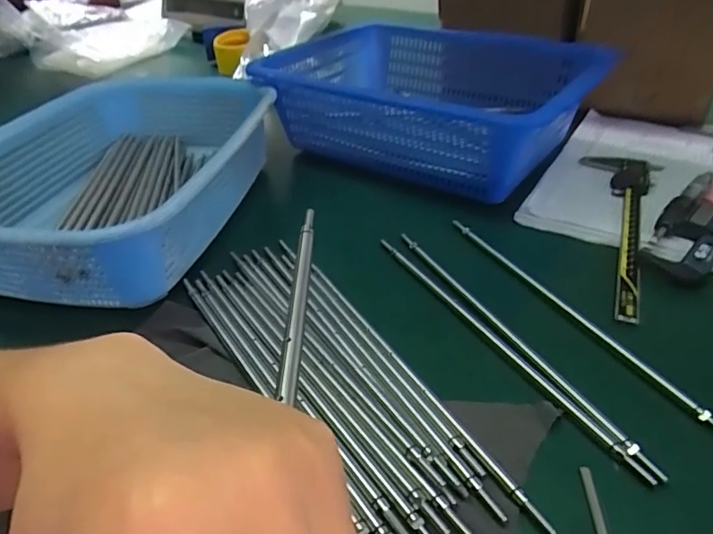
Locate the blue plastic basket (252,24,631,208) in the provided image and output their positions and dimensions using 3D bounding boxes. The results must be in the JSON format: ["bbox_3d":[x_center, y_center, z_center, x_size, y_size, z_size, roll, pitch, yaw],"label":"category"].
[{"bbox_3d":[0.090,-0.197,0.628,0.349,0.107,0.263,16,41,21],"label":"blue plastic basket"}]

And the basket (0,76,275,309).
[{"bbox_3d":[-0.230,-0.084,0.521,0.245,0.103,0.337,7,38,10],"label":"basket"}]

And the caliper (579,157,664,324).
[{"bbox_3d":[0.242,-0.042,0.488,0.071,0.016,0.266,13,40,18],"label":"caliper"}]

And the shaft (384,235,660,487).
[{"bbox_3d":[0.092,0.046,0.377,0.008,0.004,0.271,-20,41,-23],"label":"shaft"}]

